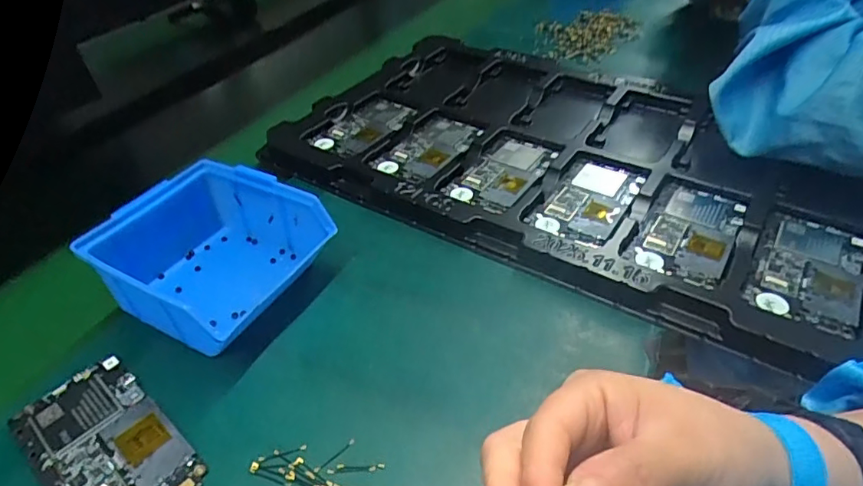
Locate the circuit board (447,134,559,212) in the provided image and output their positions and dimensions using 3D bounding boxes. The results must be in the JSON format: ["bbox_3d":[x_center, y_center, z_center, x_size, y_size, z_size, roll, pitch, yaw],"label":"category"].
[{"bbox_3d":[0.069,-0.067,0.499,0.062,0.010,0.116,19,46,27],"label":"circuit board"}]

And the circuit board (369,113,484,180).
[{"bbox_3d":[-0.002,-0.096,0.535,0.068,0.008,0.118,18,46,26],"label":"circuit board"}]

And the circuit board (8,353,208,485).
[{"bbox_3d":[-0.192,0.119,0.313,0.127,0.007,0.065,27,50,33],"label":"circuit board"}]

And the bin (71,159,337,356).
[{"bbox_3d":[-0.167,0.004,0.398,0.150,0.065,0.120,20,46,23],"label":"bin"}]

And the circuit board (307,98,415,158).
[{"bbox_3d":[-0.072,-0.126,0.570,0.066,0.009,0.114,19,46,27],"label":"circuit board"}]

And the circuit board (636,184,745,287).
[{"bbox_3d":[0.210,-0.010,0.428,0.062,0.009,0.122,18,46,26],"label":"circuit board"}]

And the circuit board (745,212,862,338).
[{"bbox_3d":[0.278,0.018,0.391,0.065,0.008,0.121,22,48,29],"label":"circuit board"}]

